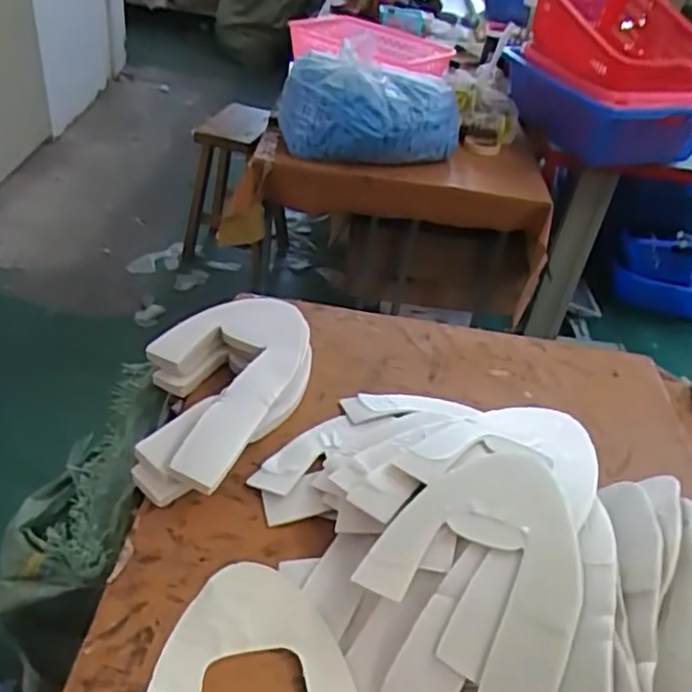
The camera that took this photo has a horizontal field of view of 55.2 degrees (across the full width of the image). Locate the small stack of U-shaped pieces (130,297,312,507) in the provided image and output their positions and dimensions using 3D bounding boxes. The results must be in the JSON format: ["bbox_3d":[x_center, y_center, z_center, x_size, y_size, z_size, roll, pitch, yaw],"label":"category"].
[{"bbox_3d":[-0.171,0.052,0.866,0.197,0.080,0.346,20,39,14],"label":"small stack of U-shaped pieces"}]

